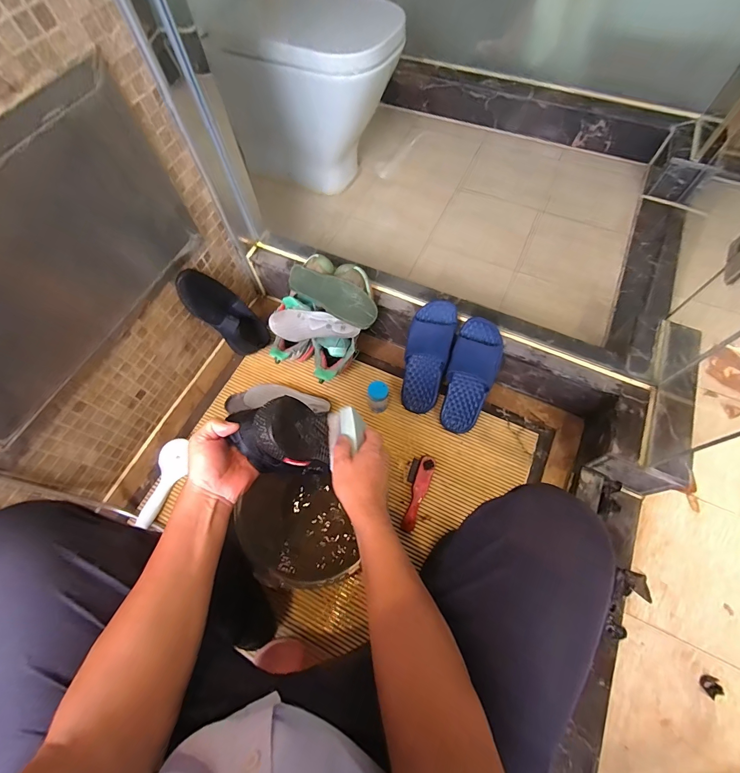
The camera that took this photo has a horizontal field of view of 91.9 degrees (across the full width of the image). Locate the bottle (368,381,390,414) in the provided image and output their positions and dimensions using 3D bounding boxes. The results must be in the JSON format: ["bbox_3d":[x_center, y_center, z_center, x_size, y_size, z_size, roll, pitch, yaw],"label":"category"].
[{"bbox_3d":[0.021,0.025,0.879,0.051,0.102,0.052,7,64,4],"label":"bottle"}]

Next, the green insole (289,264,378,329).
[{"bbox_3d":[-0.091,-0.222,0.851,0.237,0.030,0.079,31,109,14],"label":"green insole"}]

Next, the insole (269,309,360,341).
[{"bbox_3d":[-0.138,-0.148,0.865,0.223,0.019,0.071,3,97,14],"label":"insole"}]

